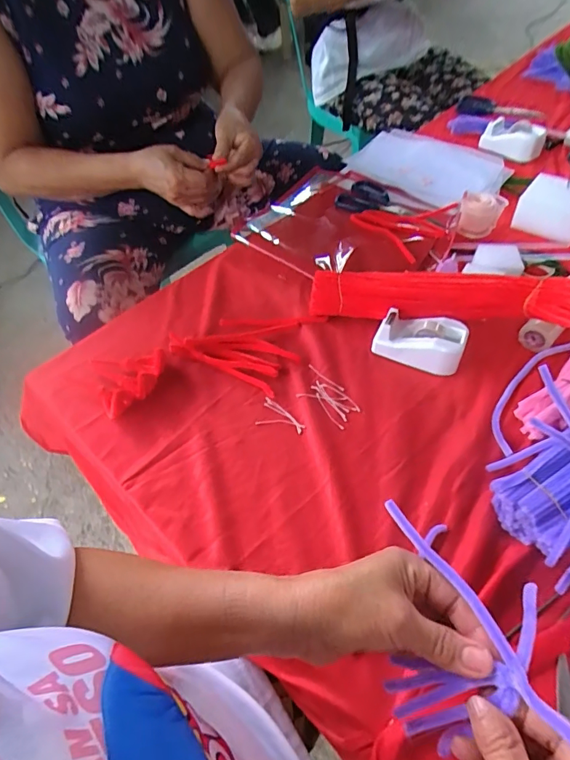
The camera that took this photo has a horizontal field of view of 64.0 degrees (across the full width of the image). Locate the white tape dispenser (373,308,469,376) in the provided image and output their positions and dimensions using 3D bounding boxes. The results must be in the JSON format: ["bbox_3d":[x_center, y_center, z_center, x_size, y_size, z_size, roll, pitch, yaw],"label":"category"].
[{"bbox_3d":[0.156,-0.044,0.534,0.098,0.040,0.056,14,56,15],"label":"white tape dispenser"}]

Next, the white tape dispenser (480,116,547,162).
[{"bbox_3d":[0.403,-0.427,0.800,0.064,0.033,0.097,-35,58,-19],"label":"white tape dispenser"}]

